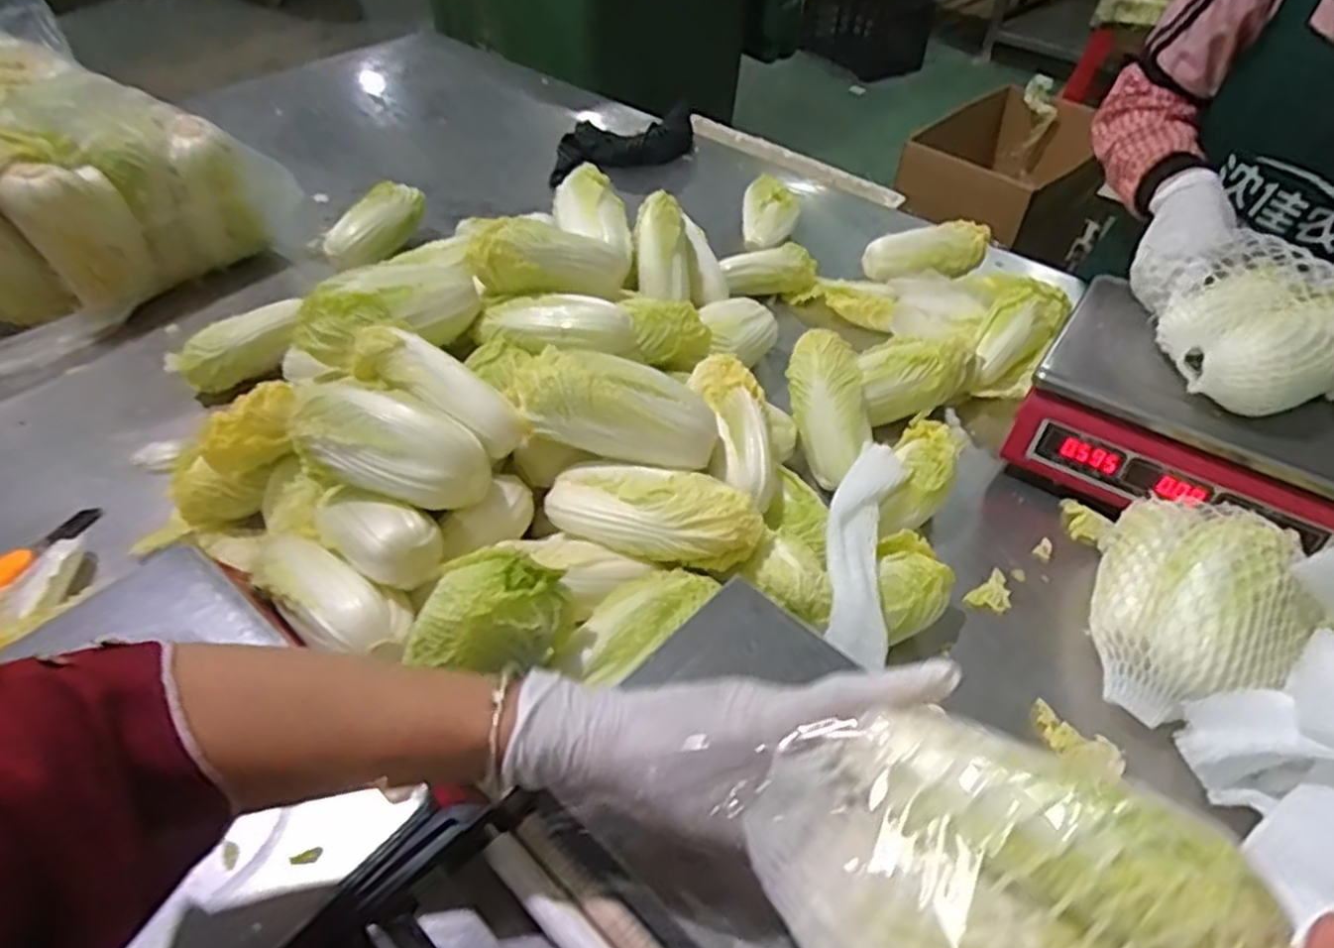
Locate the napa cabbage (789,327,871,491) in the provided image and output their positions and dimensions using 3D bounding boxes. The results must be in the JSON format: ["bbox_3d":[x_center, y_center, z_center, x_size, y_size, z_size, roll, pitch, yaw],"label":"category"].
[{"bbox_3d":[0.157,-0.066,0.743,0.067,0.052,0.150,-5,86,-7],"label":"napa cabbage"}]

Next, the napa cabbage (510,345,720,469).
[{"bbox_3d":[-0.037,-0.050,0.610,0.176,0.067,0.066,17,45,-15],"label":"napa cabbage"}]

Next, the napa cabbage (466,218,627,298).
[{"bbox_3d":[-0.104,-0.204,0.737,0.169,0.067,0.057,-9,43,-41],"label":"napa cabbage"}]

